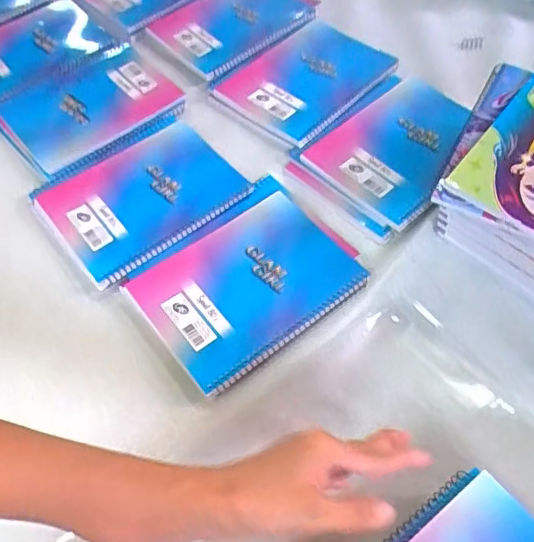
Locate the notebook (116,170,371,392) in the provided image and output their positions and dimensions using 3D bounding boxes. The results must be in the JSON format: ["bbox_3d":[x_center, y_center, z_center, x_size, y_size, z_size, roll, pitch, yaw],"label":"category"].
[{"bbox_3d":[-0.022,0.010,0.566,0.202,0.019,0.160,-34,62,-18],"label":"notebook"}]

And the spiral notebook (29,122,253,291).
[{"bbox_3d":[-0.143,-0.089,0.630,0.199,0.022,0.166,-36,63,-19],"label":"spiral notebook"}]

